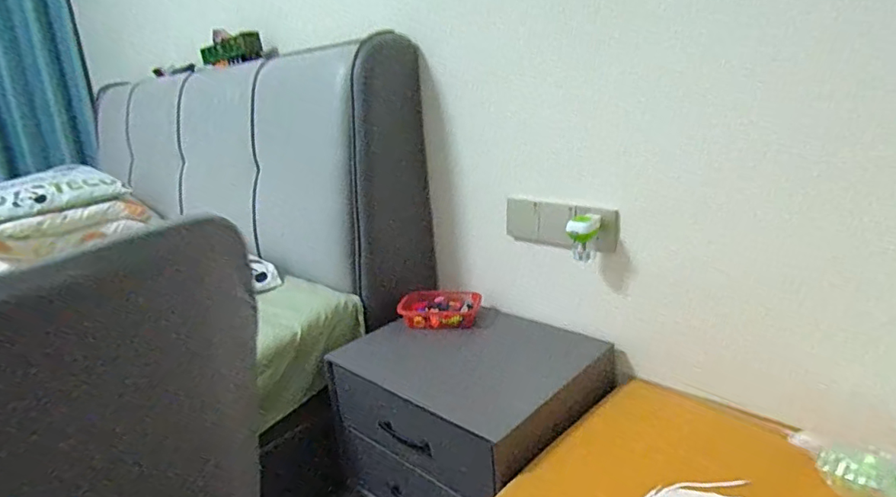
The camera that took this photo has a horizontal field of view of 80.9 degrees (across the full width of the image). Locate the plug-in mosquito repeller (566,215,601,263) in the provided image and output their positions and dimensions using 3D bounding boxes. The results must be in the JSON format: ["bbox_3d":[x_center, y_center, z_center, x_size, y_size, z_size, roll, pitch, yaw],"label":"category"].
[{"bbox_3d":[0.264,-0.022,1.019,0.059,0.086,0.061,1,18,17],"label":"plug-in mosquito repeller"}]

